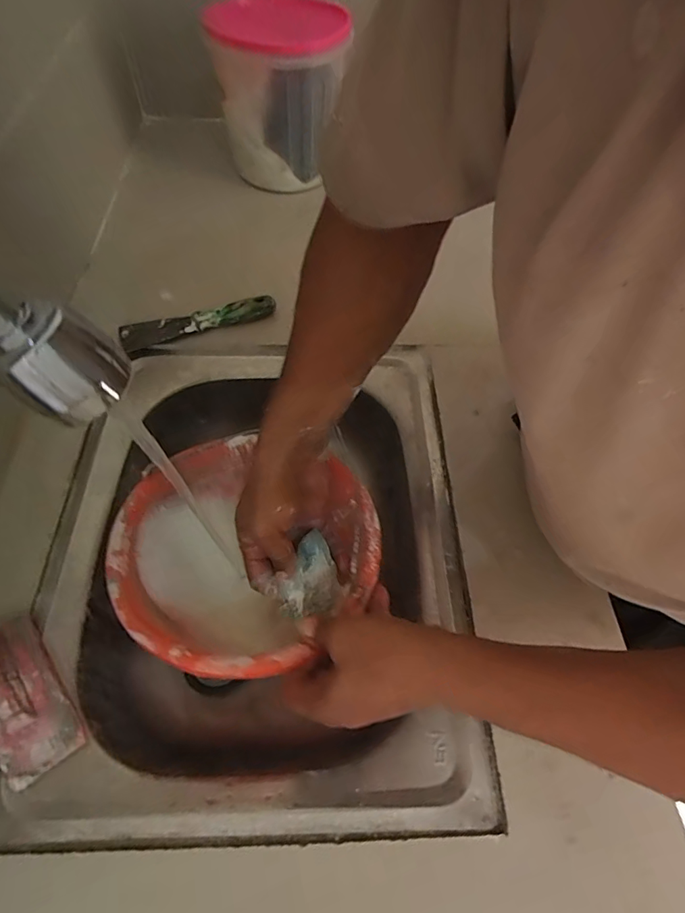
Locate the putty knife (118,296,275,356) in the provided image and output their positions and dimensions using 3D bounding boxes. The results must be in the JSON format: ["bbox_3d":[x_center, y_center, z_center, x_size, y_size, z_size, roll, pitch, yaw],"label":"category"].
[{"bbox_3d":[-0.186,-0.177,0.608,0.195,0.022,0.039,-17,59,-12],"label":"putty knife"}]

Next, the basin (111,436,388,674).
[{"bbox_3d":[-0.096,0.106,0.473,0.239,0.122,0.213,24,60,13],"label":"basin"}]

